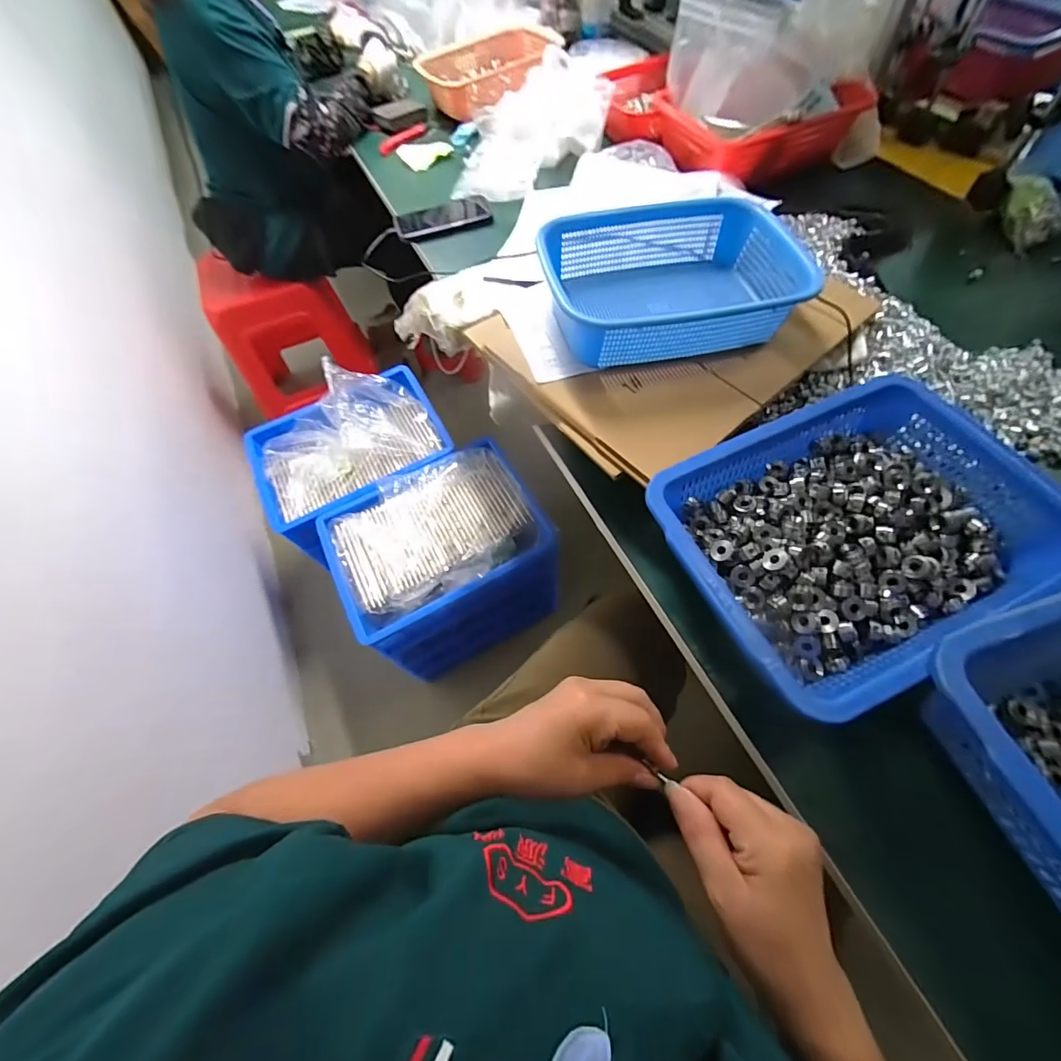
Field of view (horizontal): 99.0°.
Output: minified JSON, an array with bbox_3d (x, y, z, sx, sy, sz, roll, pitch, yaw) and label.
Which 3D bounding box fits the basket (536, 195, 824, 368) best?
[{"bbox_3d":[0.160,-0.292,0.536,0.286,0.084,0.200,-7,61,0],"label":"basket"}]

